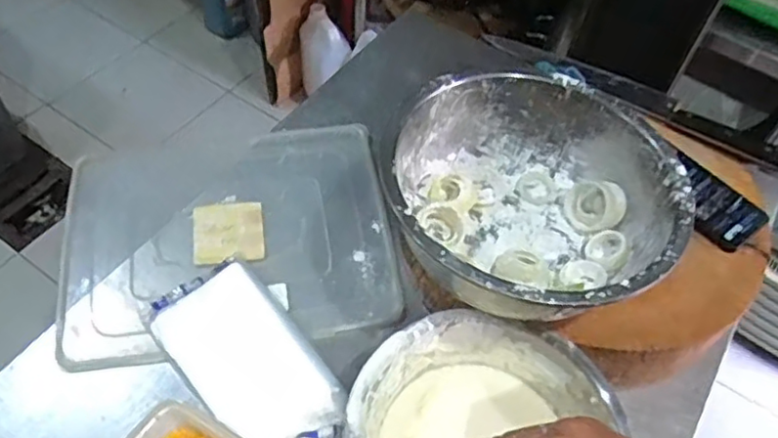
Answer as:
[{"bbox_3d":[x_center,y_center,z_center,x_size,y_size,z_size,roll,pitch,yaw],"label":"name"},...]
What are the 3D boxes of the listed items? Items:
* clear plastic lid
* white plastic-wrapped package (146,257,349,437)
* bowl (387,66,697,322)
[{"bbox_3d":[-0.185,0.010,0.727,0.360,0.033,0.289,-6,55,-9],"label":"clear plastic lid"},{"bbox_3d":[-0.138,0.136,0.632,0.116,0.030,0.224,-36,64,-27],"label":"white plastic-wrapped package"},{"bbox_3d":[0.133,-0.011,0.620,0.261,0.110,0.271,2,54,-3],"label":"bowl"}]

